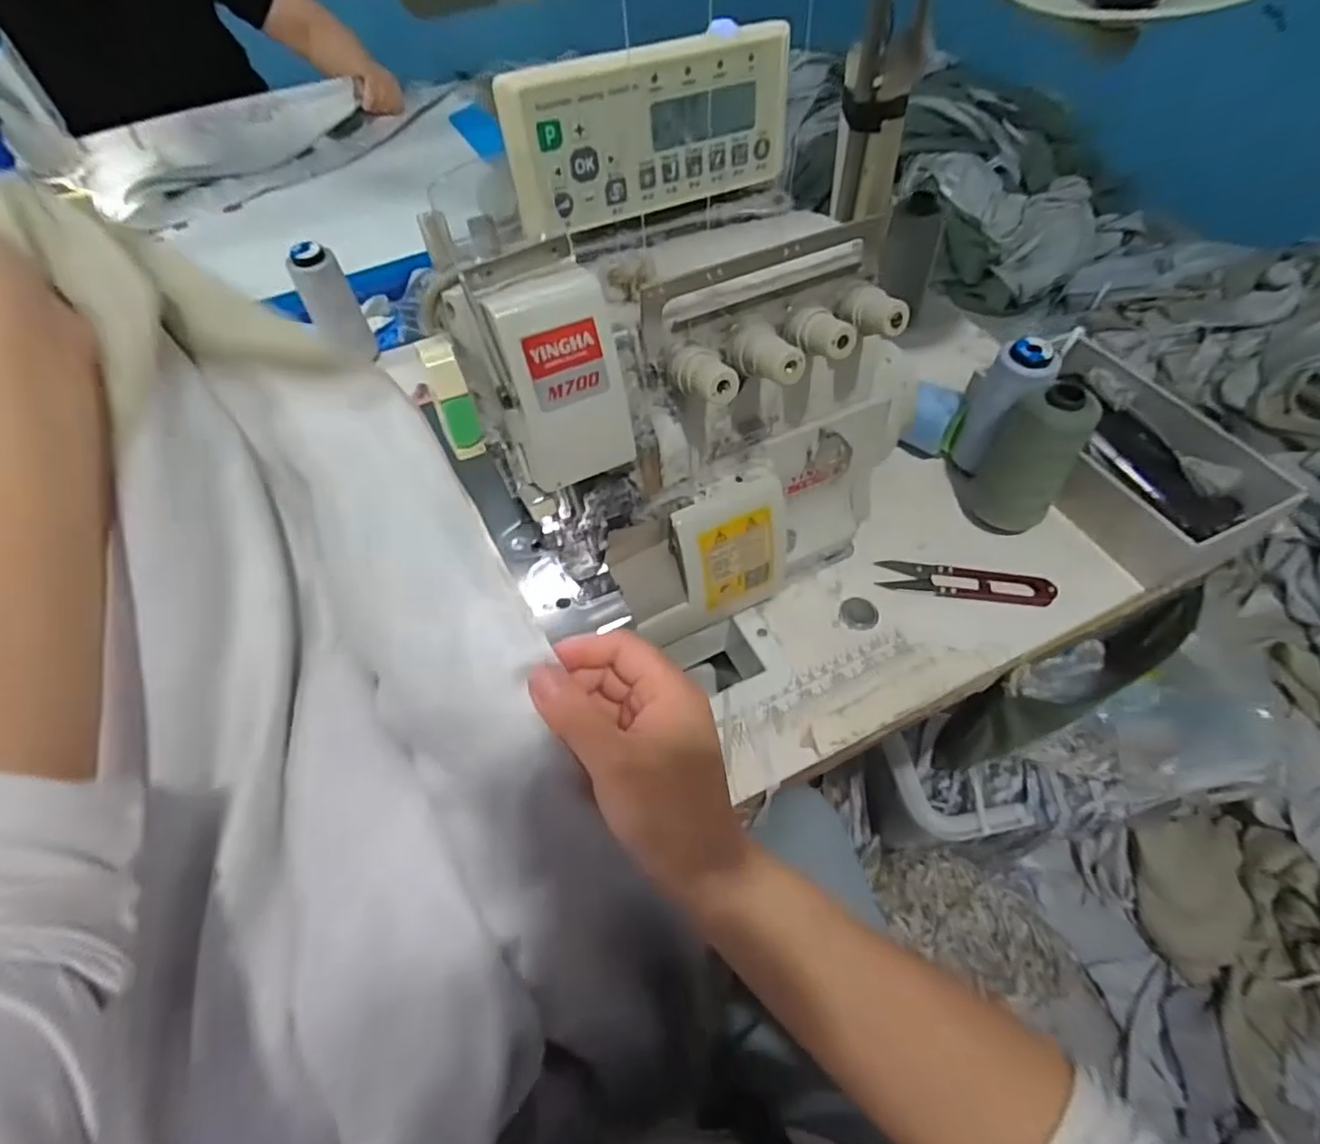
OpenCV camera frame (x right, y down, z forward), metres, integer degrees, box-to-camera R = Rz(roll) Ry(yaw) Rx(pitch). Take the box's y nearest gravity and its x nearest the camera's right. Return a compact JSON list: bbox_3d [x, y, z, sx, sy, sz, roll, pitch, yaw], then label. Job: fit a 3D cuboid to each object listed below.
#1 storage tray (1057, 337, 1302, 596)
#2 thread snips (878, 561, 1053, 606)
[{"bbox_3d":[0.354,-0.090,0.497,0.120,0.049,0.196,-18,58,-10],"label":"storage tray"},{"bbox_3d":[0.217,0.006,0.463,0.117,0.013,0.027,10,58,8],"label":"thread snips"}]

